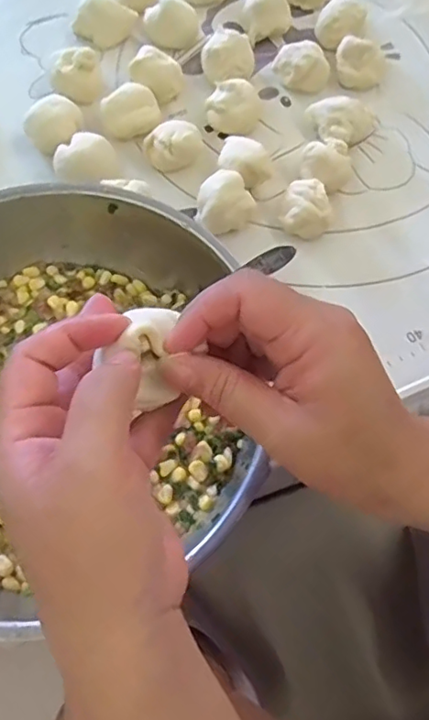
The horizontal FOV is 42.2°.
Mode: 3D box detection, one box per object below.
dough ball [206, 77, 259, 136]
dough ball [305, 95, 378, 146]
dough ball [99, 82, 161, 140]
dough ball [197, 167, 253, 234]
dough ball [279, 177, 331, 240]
[{"bbox_3d":[0.018,-0.221,0.483,0.041,0.034,0.045,1,69,-2],"label":"dough ball"},{"bbox_3d":[0.111,-0.206,0.484,0.060,0.026,0.042,10,69,2],"label":"dough ball"},{"bbox_3d":[-0.072,-0.212,0.474,0.049,0.031,0.033,-9,69,-5],"label":"dough ball"},{"bbox_3d":[0.009,-0.125,0.442,0.043,0.032,0.047,1,69,-2],"label":"dough ball"},{"bbox_3d":[0.075,-0.121,0.447,0.037,0.025,0.040,1,69,-2],"label":"dough ball"}]

